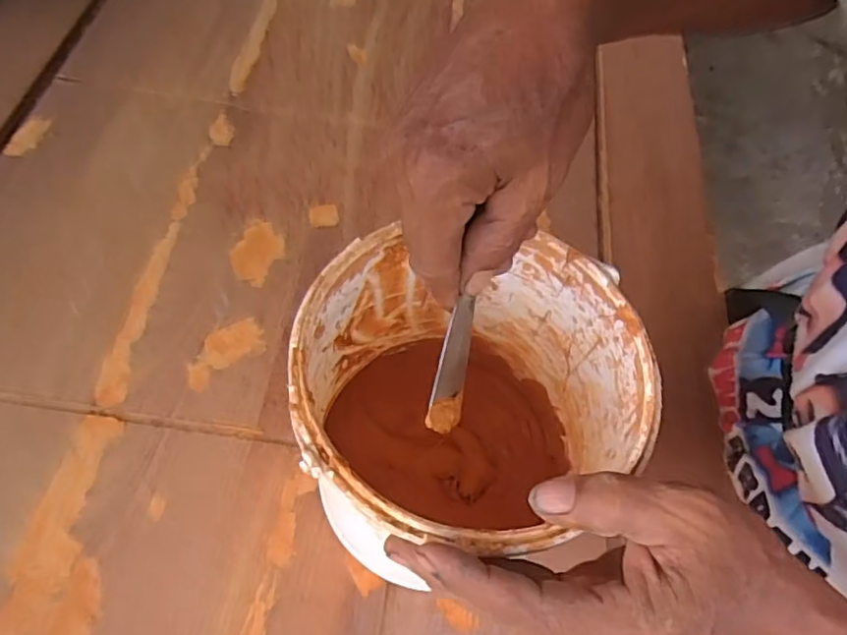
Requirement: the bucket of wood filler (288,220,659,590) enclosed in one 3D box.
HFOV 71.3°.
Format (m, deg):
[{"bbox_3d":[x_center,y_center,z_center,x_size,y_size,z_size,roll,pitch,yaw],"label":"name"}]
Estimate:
[{"bbox_3d":[0.022,0.062,0.359,0.174,0.169,0.168,1,60,-2],"label":"bucket of wood filler"}]

